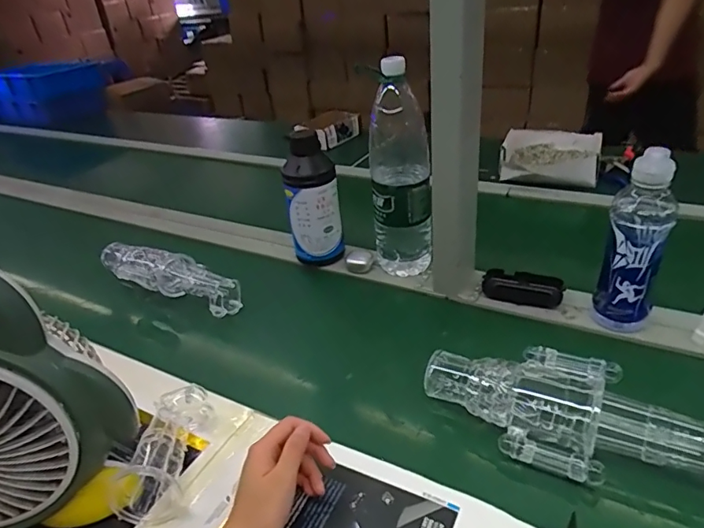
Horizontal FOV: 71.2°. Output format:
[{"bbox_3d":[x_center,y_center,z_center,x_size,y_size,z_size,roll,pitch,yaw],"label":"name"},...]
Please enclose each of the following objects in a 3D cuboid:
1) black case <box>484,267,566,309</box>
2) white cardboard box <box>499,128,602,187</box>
[{"bbox_3d":[0.253,0.034,0.724,0.108,0.028,0.046,11,36,26],"label":"black case"},{"bbox_3d":[0.432,-0.227,1.078,0.200,0.076,0.213,5,34,18],"label":"white cardboard box"}]

